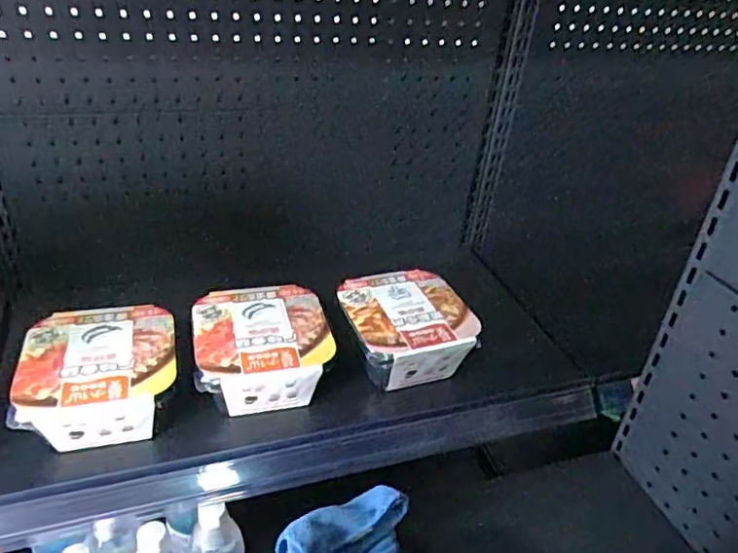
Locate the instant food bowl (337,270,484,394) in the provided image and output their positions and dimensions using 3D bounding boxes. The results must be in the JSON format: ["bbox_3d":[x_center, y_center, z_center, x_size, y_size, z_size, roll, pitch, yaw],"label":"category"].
[{"bbox_3d":[0.045,0.066,0.742,0.147,0.072,0.153,-8,35,-20],"label":"instant food bowl"}]

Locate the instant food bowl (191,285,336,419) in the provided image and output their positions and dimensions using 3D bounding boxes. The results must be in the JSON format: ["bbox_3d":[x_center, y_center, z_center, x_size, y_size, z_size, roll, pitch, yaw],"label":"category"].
[{"bbox_3d":[-0.126,0.087,0.690,0.146,0.080,0.149,4,33,-3],"label":"instant food bowl"}]

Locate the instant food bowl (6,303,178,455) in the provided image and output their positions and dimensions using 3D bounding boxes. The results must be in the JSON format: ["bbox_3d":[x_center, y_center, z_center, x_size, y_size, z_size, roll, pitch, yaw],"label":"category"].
[{"bbox_3d":[-0.283,0.110,0.631,0.146,0.083,0.148,-6,34,-17],"label":"instant food bowl"}]

